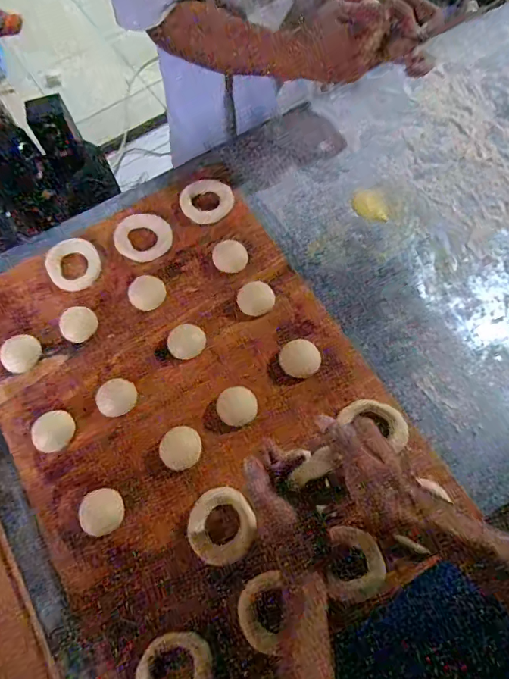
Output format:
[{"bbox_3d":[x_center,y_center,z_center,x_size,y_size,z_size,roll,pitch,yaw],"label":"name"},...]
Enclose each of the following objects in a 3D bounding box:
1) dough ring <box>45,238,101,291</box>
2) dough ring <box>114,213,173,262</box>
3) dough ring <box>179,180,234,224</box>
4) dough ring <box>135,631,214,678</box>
[{"bbox_3d":[-0.248,-0.103,0.610,0.069,0.012,0.077,-29,70,-9],"label":"dough ring"},{"bbox_3d":[-0.156,-0.144,0.619,0.081,0.005,0.073,27,72,12],"label":"dough ring"},{"bbox_3d":[-0.068,-0.199,0.641,0.075,0.008,0.071,-1,68,2],"label":"dough ring"},{"bbox_3d":[-0.078,0.328,0.432,0.075,0.014,0.067,-13,68,-3],"label":"dough ring"}]

